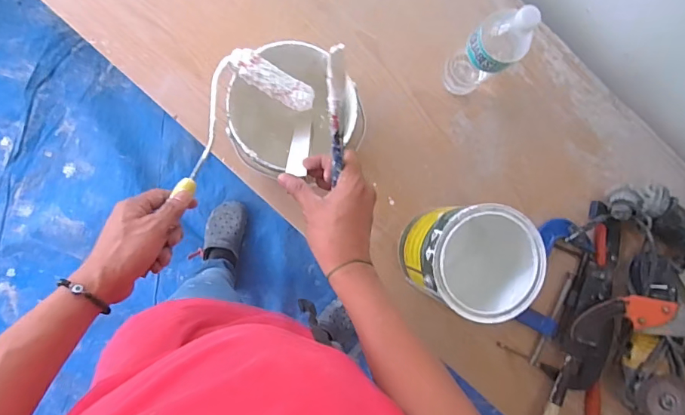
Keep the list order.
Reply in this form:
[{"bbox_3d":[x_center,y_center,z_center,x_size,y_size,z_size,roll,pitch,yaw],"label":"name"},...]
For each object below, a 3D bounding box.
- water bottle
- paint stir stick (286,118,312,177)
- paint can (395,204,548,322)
[{"bbox_3d":[0.219,-0.236,0.705,0.063,0.259,0.073,-41,94,-5],"label":"water bottle"},{"bbox_3d":[-0.057,-0.088,0.617,0.025,0.212,0.011,9,117,-6],"label":"paint stir stick"},{"bbox_3d":[0.195,0.077,0.733,0.162,0.207,0.161,0,90,-6],"label":"paint can"}]

